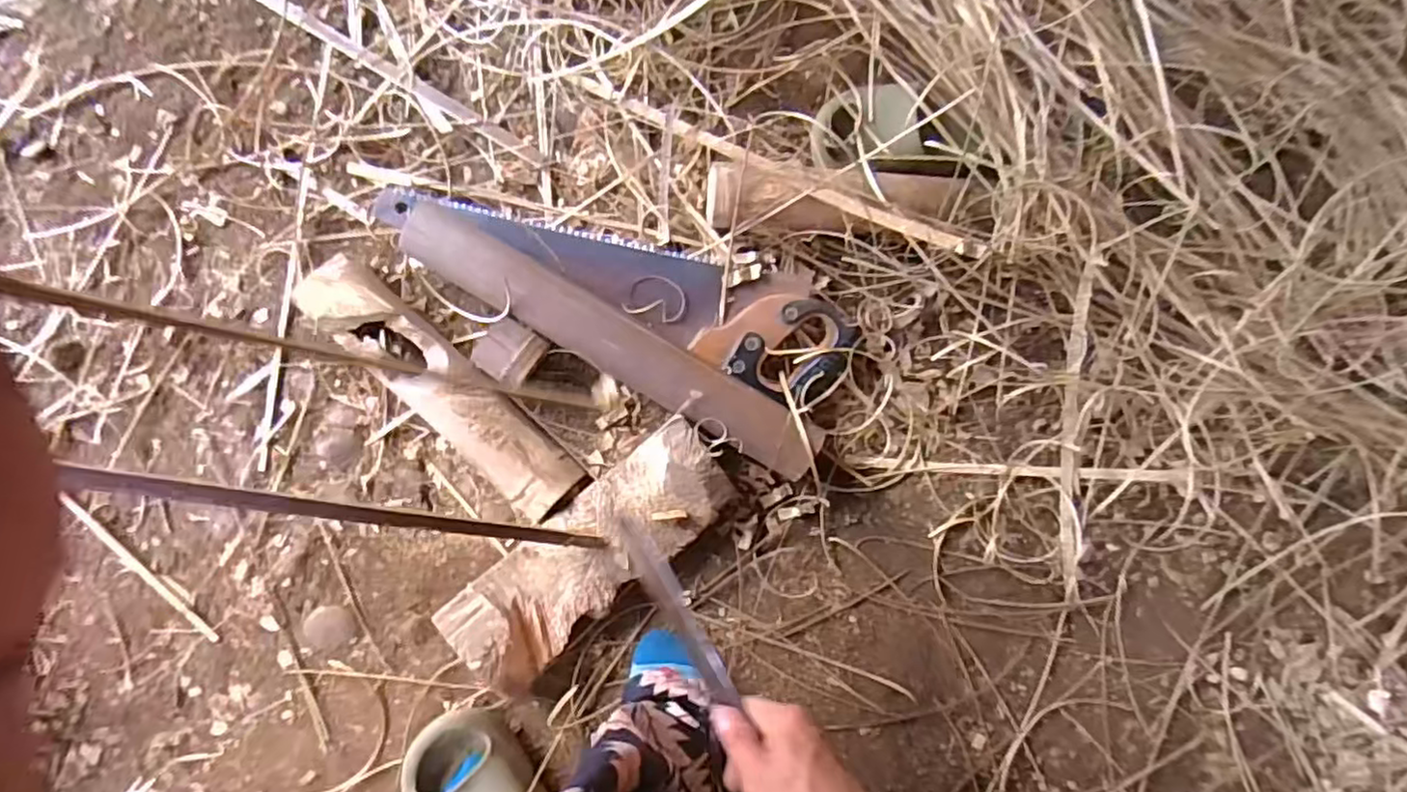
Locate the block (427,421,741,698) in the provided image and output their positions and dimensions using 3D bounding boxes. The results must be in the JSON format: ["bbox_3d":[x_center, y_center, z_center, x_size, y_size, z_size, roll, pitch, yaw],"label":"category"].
[{"bbox_3d":[-0.101,0.149,0.649,0.286,0.061,0.109,-40,90,-7],"label":"block"}]

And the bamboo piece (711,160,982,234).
[{"bbox_3d":[0.149,-0.207,0.694,0.283,0.065,0.071,-3,86,-6],"label":"bamboo piece"}]

